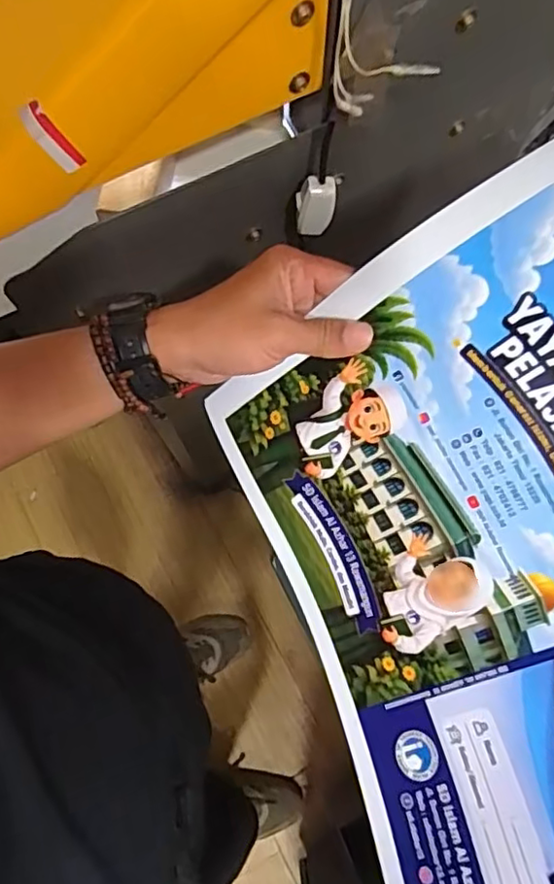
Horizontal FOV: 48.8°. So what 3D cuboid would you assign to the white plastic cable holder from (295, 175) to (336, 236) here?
[{"bbox_3d":[0.030,-0.183,0.477,0.029,0.045,0.020,4,74,1],"label":"white plastic cable holder"}]

